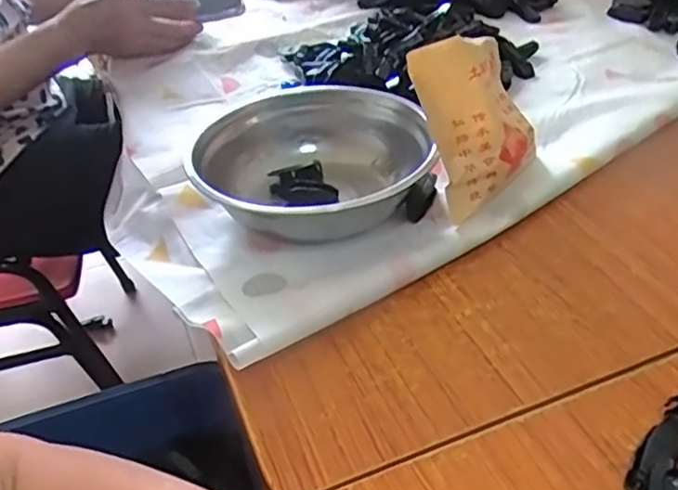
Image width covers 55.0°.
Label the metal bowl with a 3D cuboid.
[{"bbox_3d":[-0.025,-0.072,0.555,0.179,0.060,0.193,-2,40,2],"label":"metal bowl"}]

